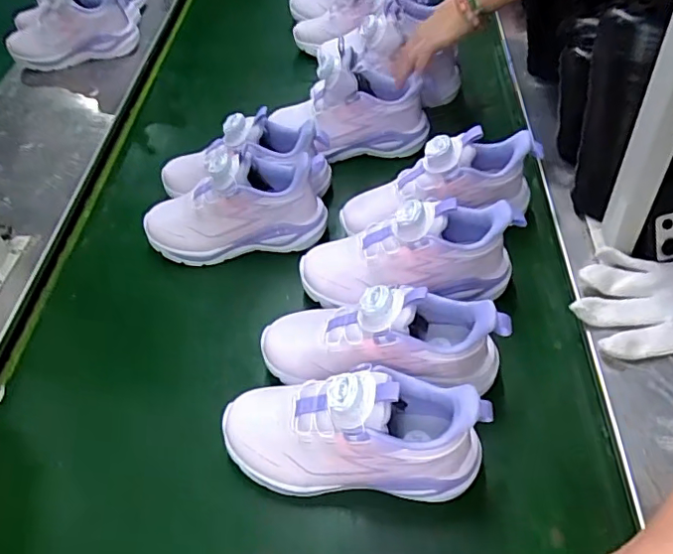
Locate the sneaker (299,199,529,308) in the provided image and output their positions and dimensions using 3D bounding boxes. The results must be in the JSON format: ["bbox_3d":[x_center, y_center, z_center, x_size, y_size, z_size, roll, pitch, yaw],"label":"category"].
[{"bbox_3d":[0.070,-0.020,0.548,0.217,0.112,0.075,-9,48,15],"label":"sneaker"}]

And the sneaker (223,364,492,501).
[{"bbox_3d":[0.008,0.115,0.433,0.207,0.112,0.084,5,51,10],"label":"sneaker"}]

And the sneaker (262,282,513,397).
[{"bbox_3d":[0.035,0.050,0.487,0.210,0.110,0.082,2,50,11],"label":"sneaker"}]

